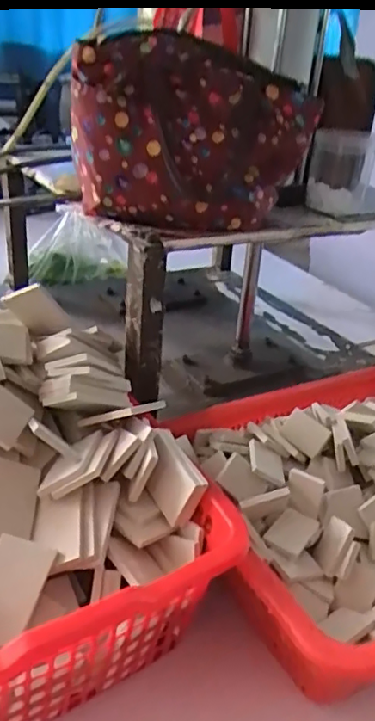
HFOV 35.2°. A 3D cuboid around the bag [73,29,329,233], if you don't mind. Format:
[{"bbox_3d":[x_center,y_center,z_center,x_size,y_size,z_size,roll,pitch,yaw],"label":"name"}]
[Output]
[{"bbox_3d":[0.007,-0.239,0.647,0.259,0.182,0.060,-2,30,-14],"label":"bag"}]

